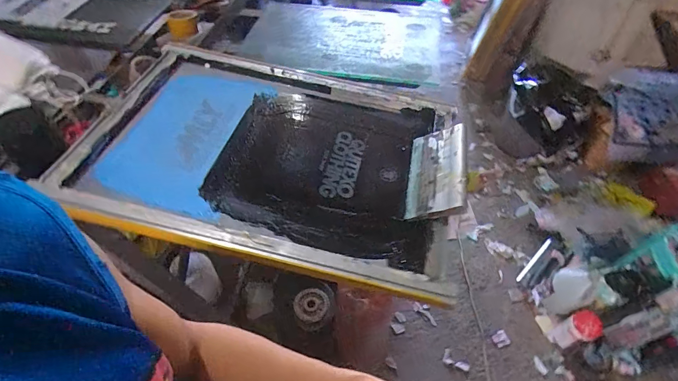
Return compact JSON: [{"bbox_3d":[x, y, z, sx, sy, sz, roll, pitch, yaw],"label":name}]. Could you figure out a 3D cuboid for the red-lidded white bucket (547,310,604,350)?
[{"bbox_3d":[0.871,0.520,1.367,0.093,0.201,0.095,1,52,-2],"label":"red-lidded white bucket"}]

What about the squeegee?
[{"bbox_3d":[0.200,-0.043,0.767,0.120,0.026,0.240,-17,42,33],"label":"squeegee"}]

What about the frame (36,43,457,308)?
[{"bbox_3d":[-0.125,-0.092,0.799,0.733,0.052,0.565,12,51,0],"label":"frame"}]

